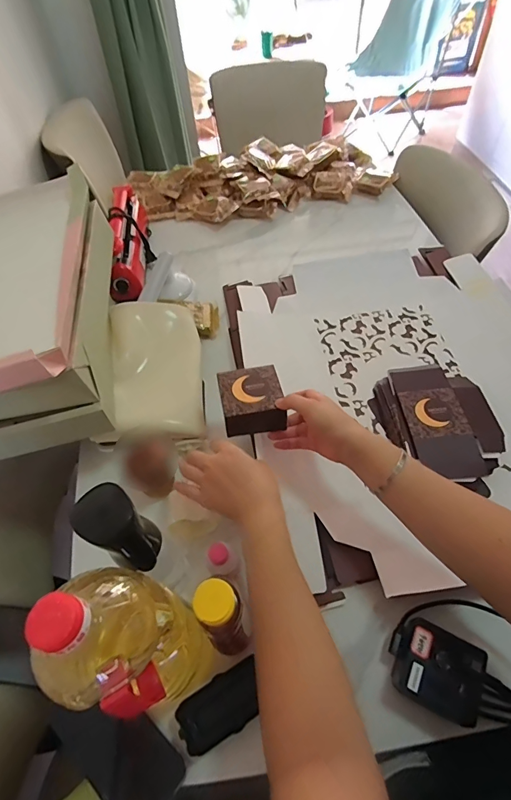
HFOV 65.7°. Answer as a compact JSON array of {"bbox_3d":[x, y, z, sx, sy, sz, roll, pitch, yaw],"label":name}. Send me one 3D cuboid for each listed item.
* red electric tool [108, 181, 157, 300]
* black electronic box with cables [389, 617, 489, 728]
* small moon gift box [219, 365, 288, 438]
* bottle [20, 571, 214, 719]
[{"bbox_3d":[-0.280,-0.365,0.878,0.073,0.107,0.314,-7,54,0],"label":"red electric tool"},{"bbox_3d":[0.195,0.293,0.434,0.085,0.045,0.076,19,58,17],"label":"black electronic box with cables"},{"bbox_3d":[-0.005,-0.001,0.558,0.083,0.042,0.088,-11,55,-3],"label":"small moon gift box"},{"bbox_3d":[-0.105,0.205,0.339,0.098,0.223,0.094,4,55,7],"label":"bottle"}]

